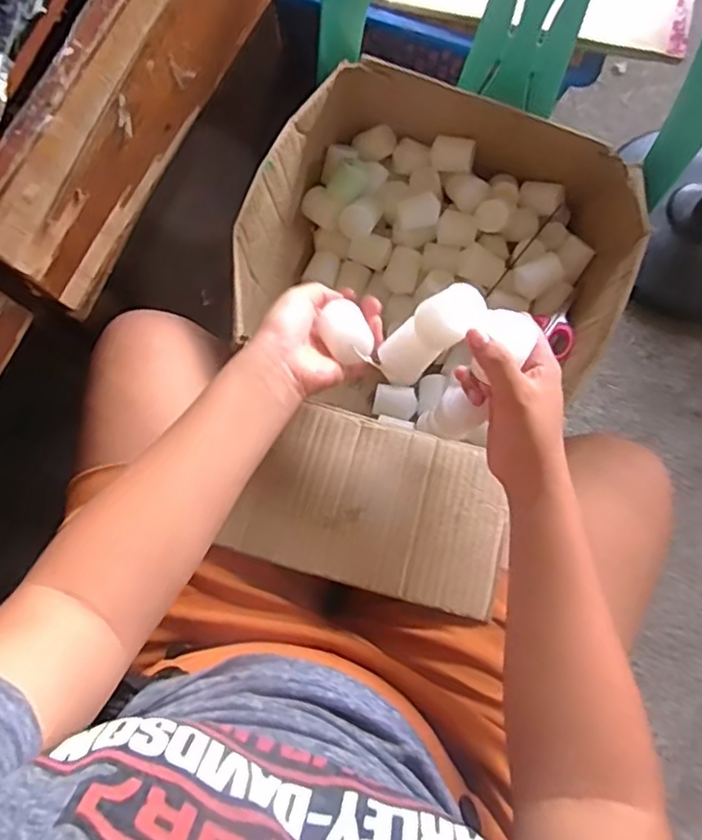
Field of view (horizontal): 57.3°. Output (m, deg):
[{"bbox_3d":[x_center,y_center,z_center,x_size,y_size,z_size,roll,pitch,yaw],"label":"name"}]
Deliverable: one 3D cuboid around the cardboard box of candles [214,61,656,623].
[{"bbox_3d":[0.049,-0.092,0.643,0.367,0.192,0.507,24,80,4],"label":"cardboard box of candles"}]

